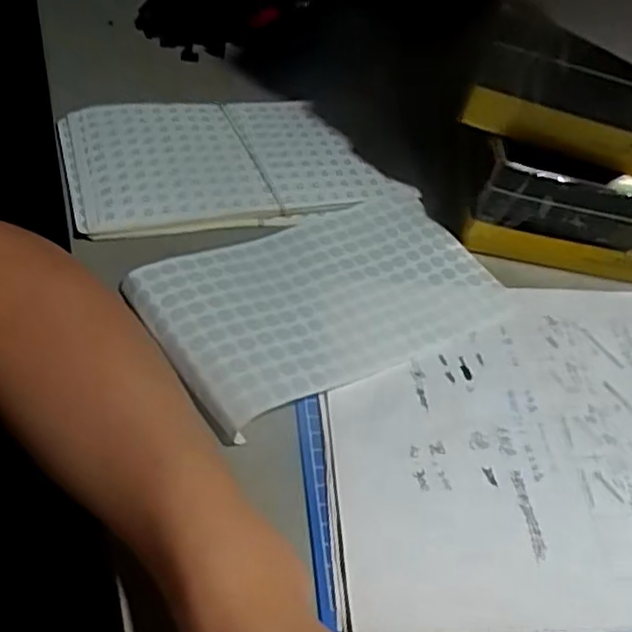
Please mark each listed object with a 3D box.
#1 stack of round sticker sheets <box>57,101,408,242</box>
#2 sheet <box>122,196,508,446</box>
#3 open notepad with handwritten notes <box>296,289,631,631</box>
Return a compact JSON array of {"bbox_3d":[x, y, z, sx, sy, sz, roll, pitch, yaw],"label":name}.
[{"bbox_3d":[-0.064,-0.112,0.481,0.213,0.013,0.126,-8,55,-18],"label":"stack of round sticker sheets"},{"bbox_3d":[0.011,-0.017,0.411,0.203,0.034,0.123,-25,57,-21],"label":"sheet"},{"bbox_3d":[0.143,0.067,0.362,0.297,0.028,0.210,-3,51,-5],"label":"open notepad with handwritten notes"}]

